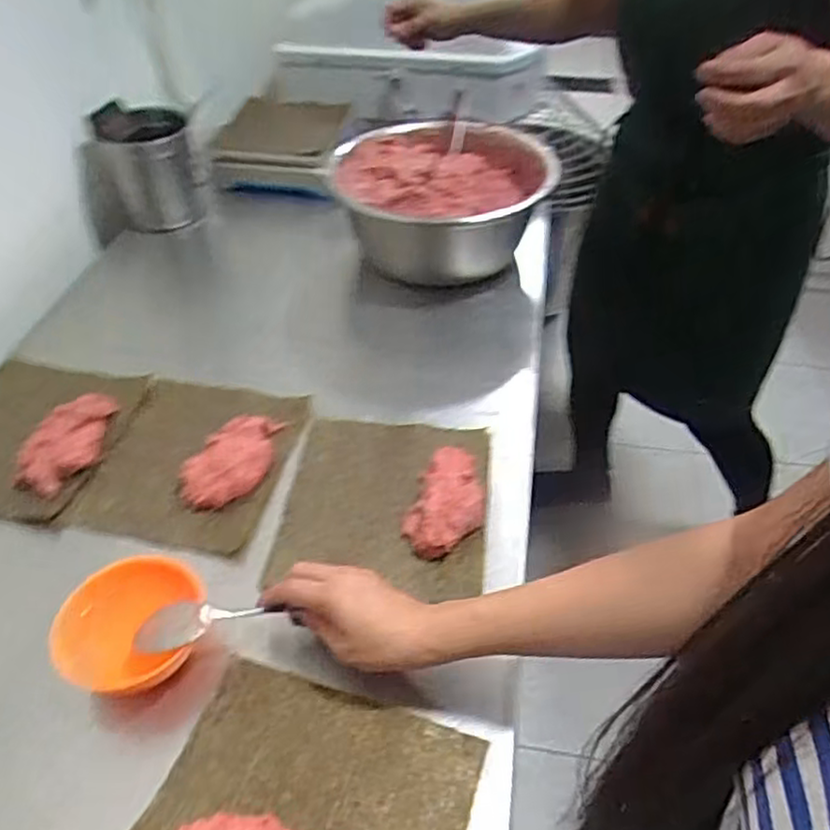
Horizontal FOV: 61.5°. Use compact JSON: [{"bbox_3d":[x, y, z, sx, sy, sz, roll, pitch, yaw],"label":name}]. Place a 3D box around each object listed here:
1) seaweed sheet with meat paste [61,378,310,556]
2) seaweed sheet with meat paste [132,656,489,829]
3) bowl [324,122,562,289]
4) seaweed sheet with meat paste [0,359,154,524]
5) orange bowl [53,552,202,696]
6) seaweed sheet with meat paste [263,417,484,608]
[{"bbox_3d":[-0.217,0.037,0.689,0.175,0.027,0.198,9,45,10],"label":"seaweed sheet with meat paste"},{"bbox_3d":[-0.072,0.251,0.444,0.198,0.044,0.176,12,44,16],"label":"seaweed sheet with meat paste"},{"bbox_3d":[0.037,-0.282,0.935,0.269,0.139,0.280,-1,44,1],"label":"bowl"},{"bbox_3d":[-0.392,0.018,0.707,0.176,0.043,0.194,9,45,10],"label":"seaweed sheet with meat paste"},{"bbox_3d":[-0.210,0.163,0.531,0.101,0.045,0.105,-1,44,1],"label":"orange bowl"},{"bbox_3d":[-0.026,0.069,0.647,0.181,0.025,0.192,6,44,7],"label":"seaweed sheet with meat paste"}]

